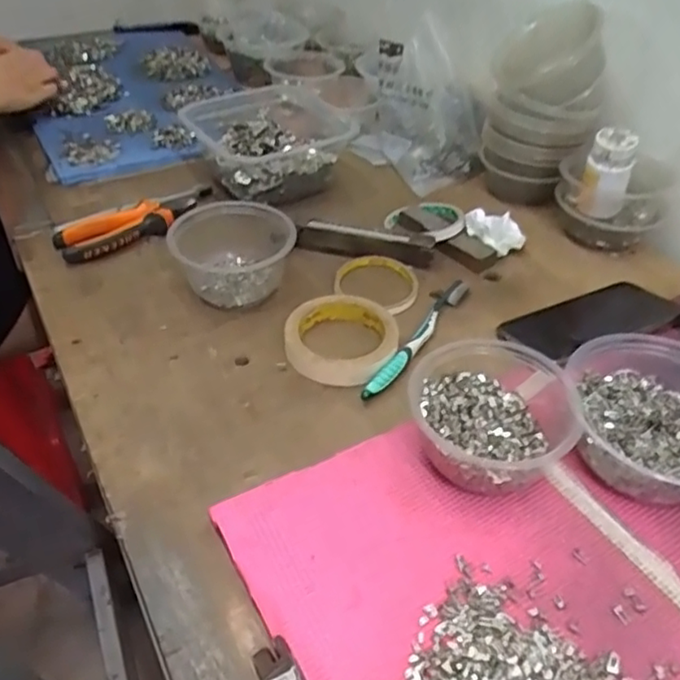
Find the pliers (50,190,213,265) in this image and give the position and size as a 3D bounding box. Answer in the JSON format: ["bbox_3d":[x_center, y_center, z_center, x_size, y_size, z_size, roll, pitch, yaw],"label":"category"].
[{"bbox_3d":[-0.211,-0.127,0.687,0.178,0.027,0.062,-25,49,-27],"label":"pliers"}]

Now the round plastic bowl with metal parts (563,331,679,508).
[{"bbox_3d":[0.227,0.057,0.458,0.129,0.068,0.124,1,42,-1],"label":"round plastic bowl with metal parts"}]

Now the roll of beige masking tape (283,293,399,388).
[{"bbox_3d":[0.004,-0.007,0.567,0.093,0.020,0.102,1,42,-1],"label":"roll of beige masking tape"}]

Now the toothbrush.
[{"bbox_3d":[0.073,-0.006,0.578,0.017,0.014,0.186,24,46,22],"label":"toothbrush"}]

